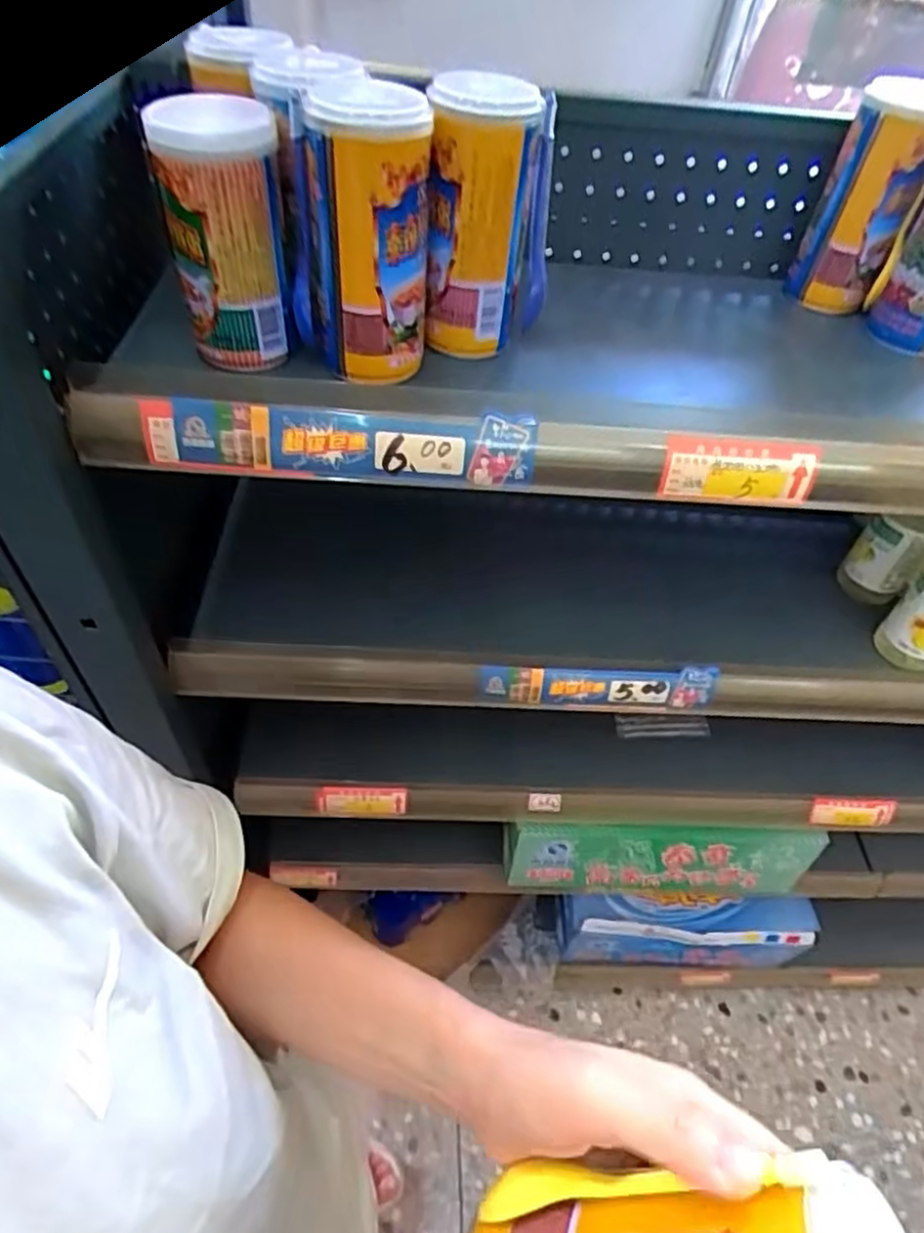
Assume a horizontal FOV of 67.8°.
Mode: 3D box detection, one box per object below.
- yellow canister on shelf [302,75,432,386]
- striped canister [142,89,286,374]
[{"bbox_3d":[-0.049,-0.204,0.384,0.058,0.144,0.052,-1,51,-6],"label":"yellow canister on shelf"},{"bbox_3d":[-0.132,-0.211,0.390,0.058,0.123,0.066,-13,53,-16],"label":"striped canister"}]

